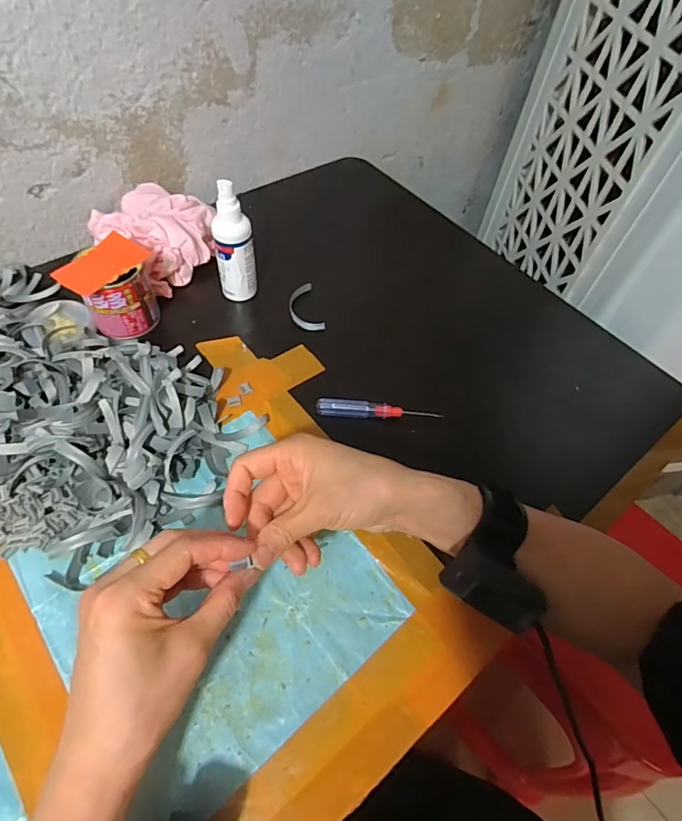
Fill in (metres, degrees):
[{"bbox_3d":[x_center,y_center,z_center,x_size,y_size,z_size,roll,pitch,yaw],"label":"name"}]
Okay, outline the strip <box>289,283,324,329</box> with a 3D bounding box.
[{"bbox_3d":[-0.042,-0.115,0.523,0.032,0.011,0.069,-11,57,-12],"label":"strip"}]

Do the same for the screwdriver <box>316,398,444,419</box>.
[{"bbox_3d":[0.036,0.002,0.448,0.117,0.013,0.016,6,56,-1],"label":"screwdriver"}]

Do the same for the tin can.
[{"bbox_3d":[-0.222,-0.118,0.464,0.063,0.058,0.056,-17,59,-15],"label":"tin can"}]

